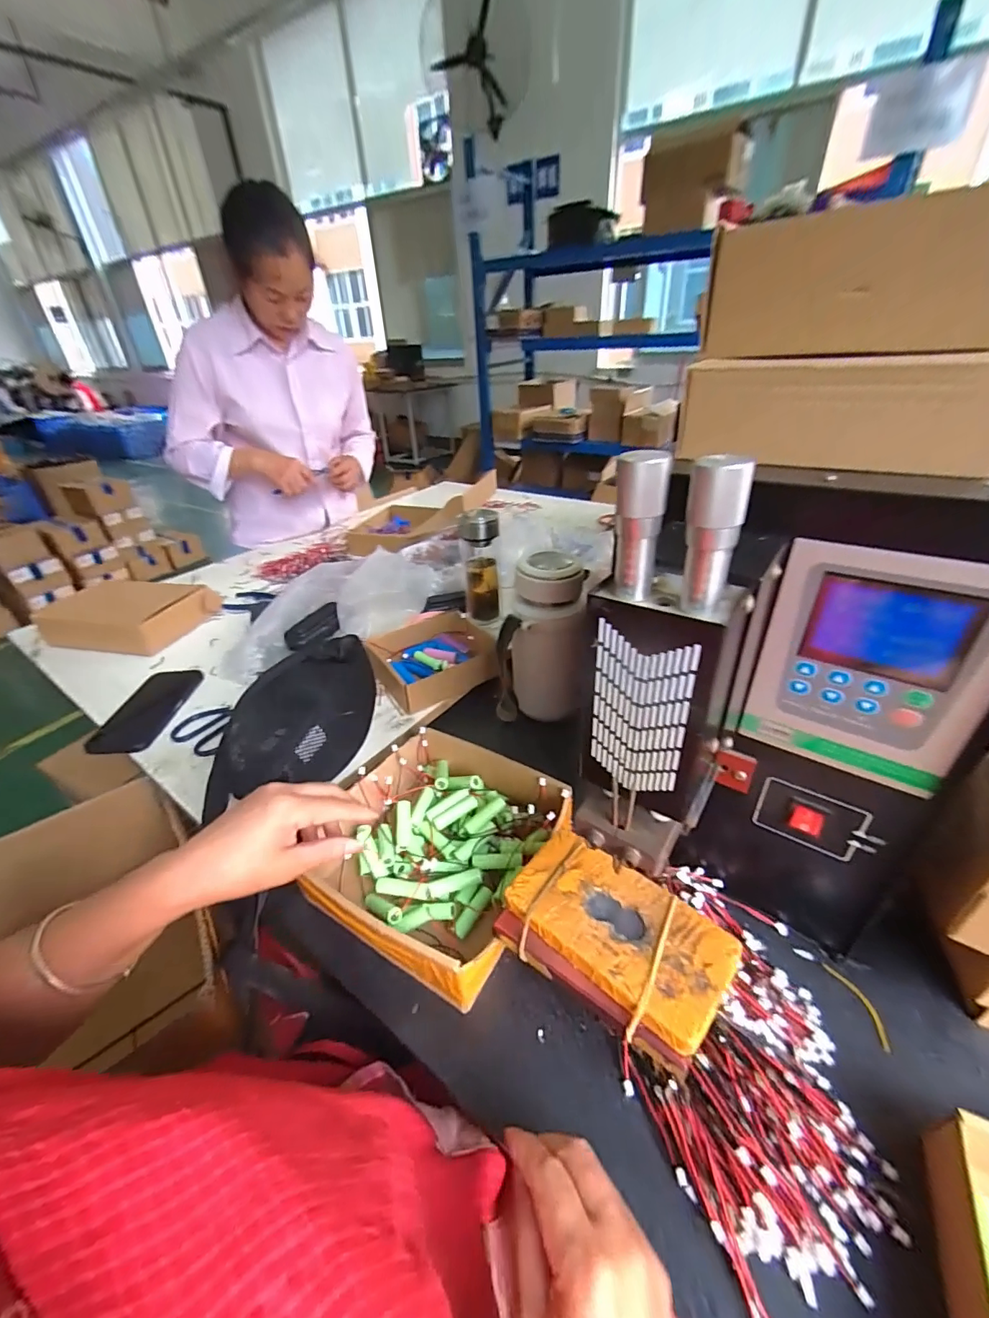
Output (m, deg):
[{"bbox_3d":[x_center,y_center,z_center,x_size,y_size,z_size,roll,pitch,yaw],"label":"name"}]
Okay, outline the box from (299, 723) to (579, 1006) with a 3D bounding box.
[{"bbox_3d":[-0.052,0.177,0.472,0.210,0.070,0.207,17,40,28],"label":"box"}]

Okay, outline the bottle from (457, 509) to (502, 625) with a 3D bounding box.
[{"bbox_3d":[-0.021,-0.142,0.777,0.063,0.186,0.059,-2,34,4],"label":"bottle"}]

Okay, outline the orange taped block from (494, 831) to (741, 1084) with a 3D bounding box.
[{"bbox_3d":[0.083,0.198,0.348,0.148,0.026,0.093,22,42,34],"label":"orange taped block"}]

